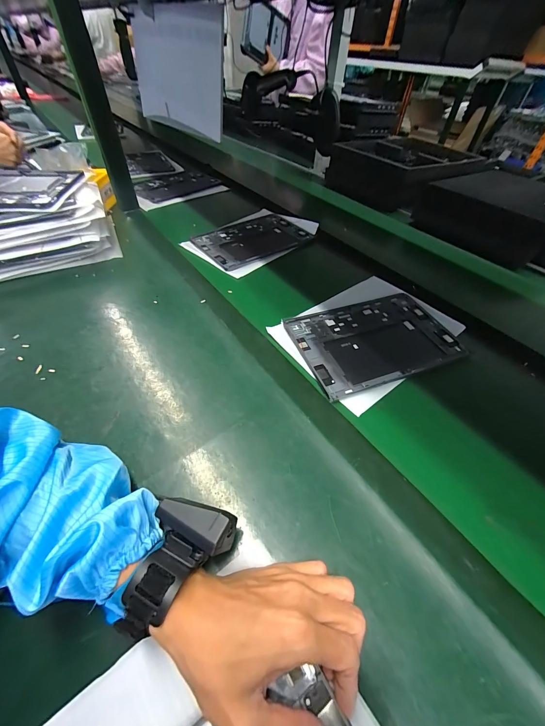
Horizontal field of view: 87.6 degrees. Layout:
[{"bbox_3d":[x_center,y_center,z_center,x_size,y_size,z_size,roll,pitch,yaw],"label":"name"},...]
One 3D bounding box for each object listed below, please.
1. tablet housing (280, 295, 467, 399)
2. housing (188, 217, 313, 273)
[{"bbox_3d":[0.165,-0.040,0.461,0.252,0.010,0.166,-14,49,-17],"label":"tablet housing"},{"bbox_3d":[-0.043,-0.294,0.674,0.255,0.015,0.172,-30,60,-29],"label":"housing"}]

